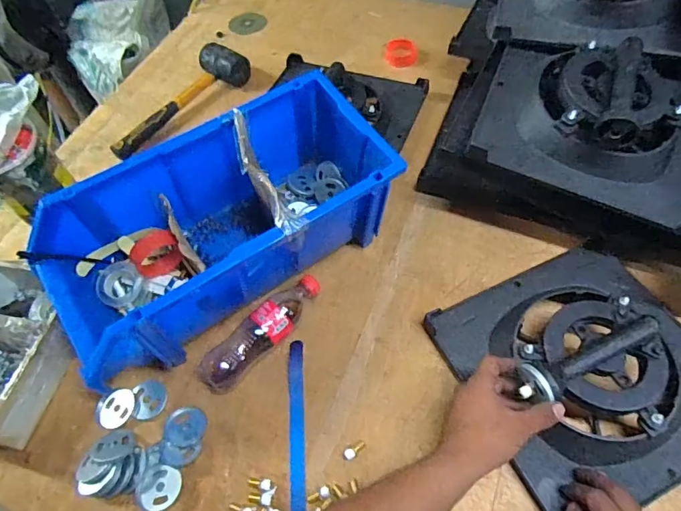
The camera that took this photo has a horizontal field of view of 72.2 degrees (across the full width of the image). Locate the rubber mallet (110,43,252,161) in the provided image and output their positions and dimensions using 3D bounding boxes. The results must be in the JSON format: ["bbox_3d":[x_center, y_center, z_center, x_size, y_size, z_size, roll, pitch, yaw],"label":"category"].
[{"bbox_3d":[-0.305,-0.299,0.889,0.090,0.054,0.308,31,64,21],"label":"rubber mallet"}]

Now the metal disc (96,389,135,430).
[{"bbox_3d":[-0.285,0.193,0.593,0.046,0.010,0.042,-34,62,-18],"label":"metal disc"}]

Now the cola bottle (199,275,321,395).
[{"bbox_3d":[-0.105,0.098,0.627,0.052,0.051,0.195,38,66,23],"label":"cola bottle"}]

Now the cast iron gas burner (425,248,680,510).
[{"bbox_3d":[0.306,0.120,0.558,0.292,0.099,0.293,-24,59,-12],"label":"cast iron gas burner"}]

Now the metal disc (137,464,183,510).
[{"bbox_3d":[-0.209,0.269,0.540,0.046,0.005,0.048,3,58,-5],"label":"metal disc"}]

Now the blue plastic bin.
[{"bbox_3d":[-0.153,-0.031,0.626,0.435,0.191,0.197,-32,61,-17],"label":"blue plastic bin"}]

